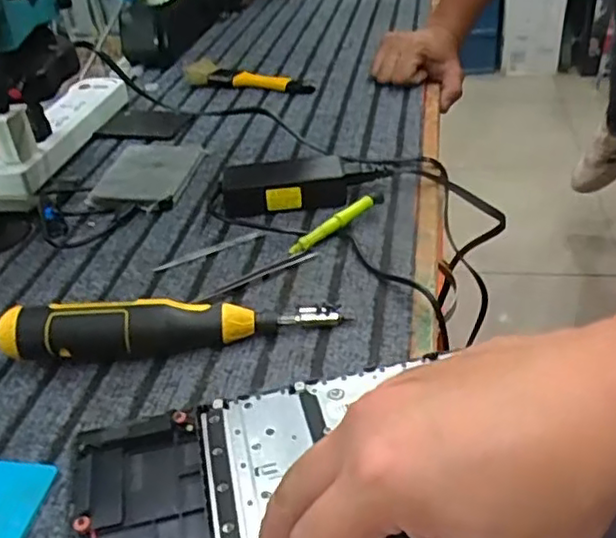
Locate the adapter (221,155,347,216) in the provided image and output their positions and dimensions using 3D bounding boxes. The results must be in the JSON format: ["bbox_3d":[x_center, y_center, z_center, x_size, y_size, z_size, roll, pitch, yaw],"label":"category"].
[{"bbox_3d":[-0.021,-0.075,0.584,0.107,0.029,0.052,-6,34,1],"label":"adapter"}]

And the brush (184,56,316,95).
[{"bbox_3d":[-0.082,-0.249,0.845,0.193,0.028,0.035,12,39,25],"label":"brush"}]

